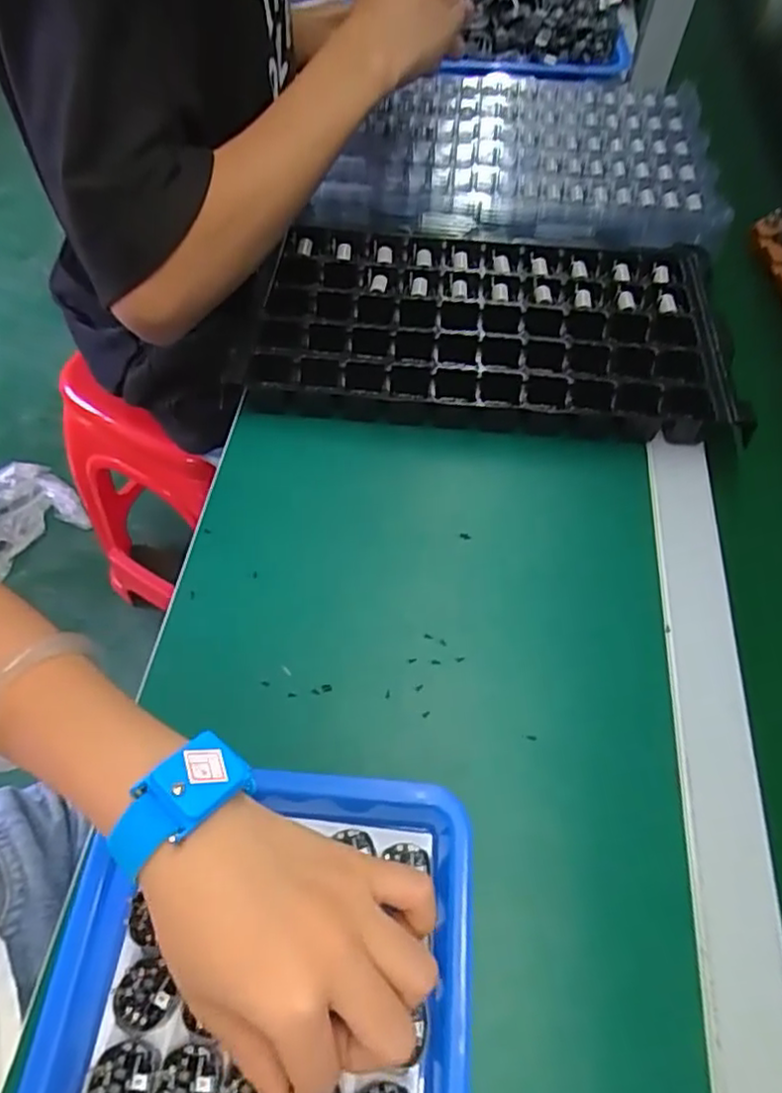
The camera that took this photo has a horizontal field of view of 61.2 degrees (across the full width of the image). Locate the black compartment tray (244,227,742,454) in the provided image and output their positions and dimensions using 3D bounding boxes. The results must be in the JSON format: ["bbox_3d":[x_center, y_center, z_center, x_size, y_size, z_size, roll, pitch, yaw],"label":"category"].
[{"bbox_3d":[0.078,-0.170,0.520,0.347,0.034,0.194,5,58,2],"label":"black compartment tray"}]

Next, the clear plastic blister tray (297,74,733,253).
[{"bbox_3d":[0.118,-0.371,0.620,0.348,0.032,0.255,3,58,1],"label":"clear plastic blister tray"}]

